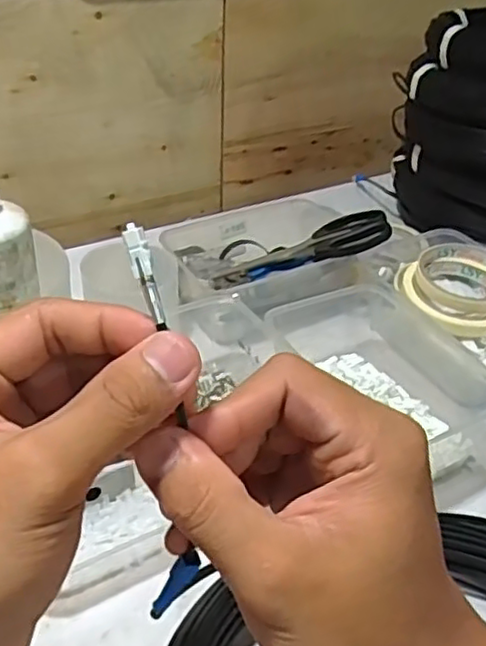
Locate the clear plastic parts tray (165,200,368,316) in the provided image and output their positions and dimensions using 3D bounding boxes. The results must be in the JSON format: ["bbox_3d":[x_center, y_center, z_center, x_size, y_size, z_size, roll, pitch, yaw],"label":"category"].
[{"bbox_3d":[0.048,-0.076,0.689,0.251,0.063,0.160,-25,43,-33],"label":"clear plastic parts tray"}]

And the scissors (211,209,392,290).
[{"bbox_3d":[0.055,-0.068,0.645,0.176,0.020,0.050,-20,30,24],"label":"scissors"}]

